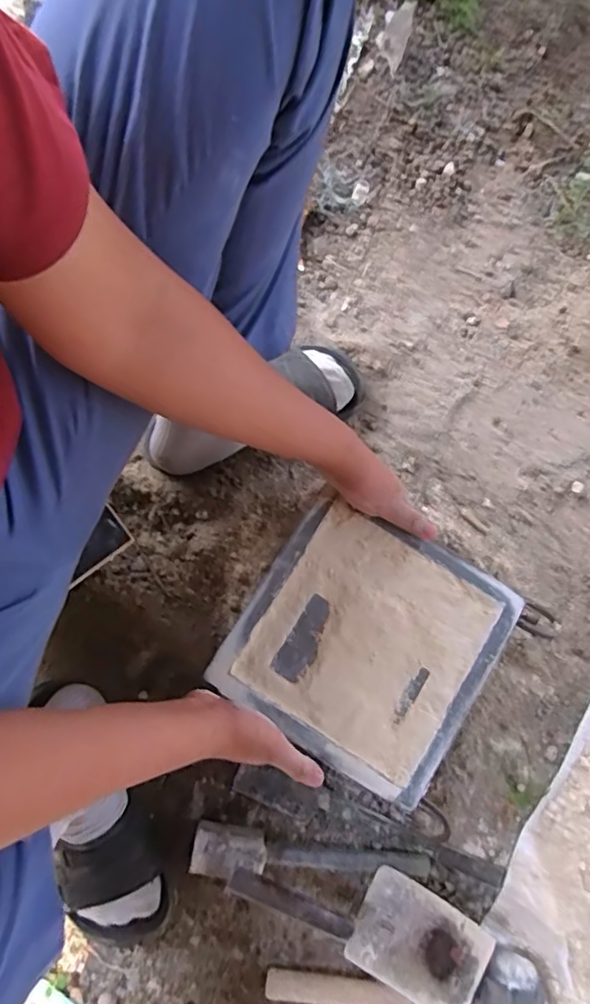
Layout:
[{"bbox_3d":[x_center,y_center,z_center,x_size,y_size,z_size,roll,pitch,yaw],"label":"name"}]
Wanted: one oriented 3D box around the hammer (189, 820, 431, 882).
[{"bbox_3d":[0.019,0.395,0.626,0.256,0.063,0.041,11,79,1],"label":"hammer"}]

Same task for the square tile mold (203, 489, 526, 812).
[{"bbox_3d":[0.074,0.138,0.577,0.236,0.013,0.236,33,80,5],"label":"square tile mold"}]

